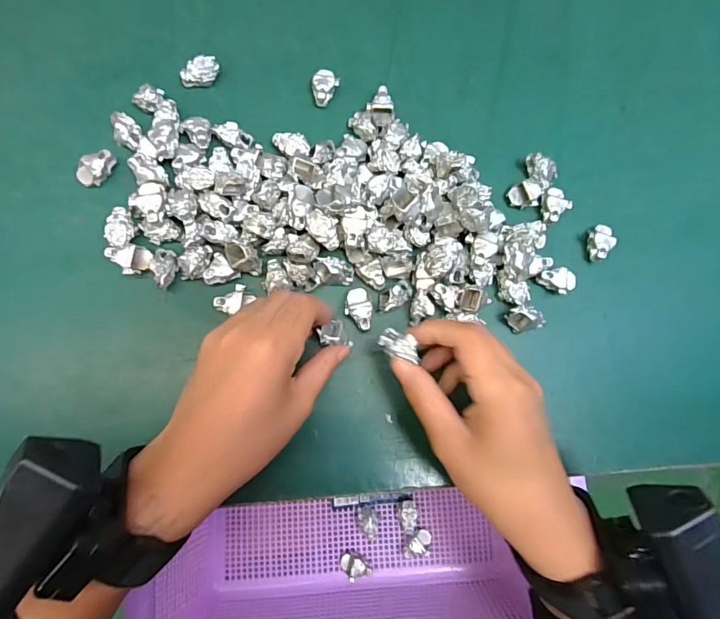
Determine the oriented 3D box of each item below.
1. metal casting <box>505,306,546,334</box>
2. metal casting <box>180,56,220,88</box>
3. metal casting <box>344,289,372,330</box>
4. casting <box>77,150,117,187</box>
[{"bbox_3d":[0.104,0.005,0.286,0.022,0.017,0.016,-15,84,-6],"label":"metal casting"},{"bbox_3d":[-0.106,-0.157,0.303,0.026,0.015,0.014,-33,86,-7],"label":"metal casting"},{"bbox_3d":[-0.001,0.000,0.279,0.016,0.010,0.025,3,82,-3],"label":"metal casting"},{"bbox_3d":[-0.168,-0.090,0.288,0.015,0.014,0.024,20,82,-1],"label":"casting"}]

